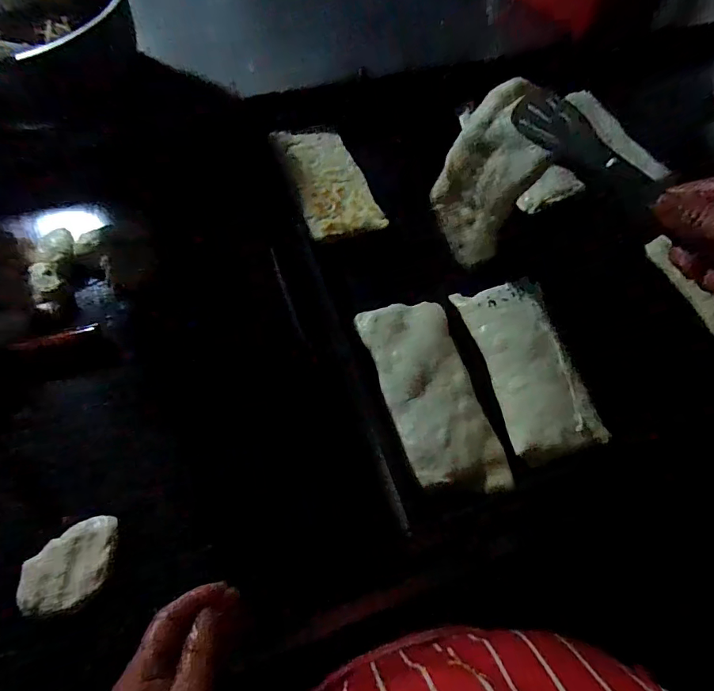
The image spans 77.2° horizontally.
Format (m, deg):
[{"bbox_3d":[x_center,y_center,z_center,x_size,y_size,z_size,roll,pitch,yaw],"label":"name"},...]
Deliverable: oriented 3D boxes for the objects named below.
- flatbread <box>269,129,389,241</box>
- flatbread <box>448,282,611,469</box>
[{"bbox_3d":[-0.033,-0.196,0.522,0.085,0.024,0.178,-18,67,-8],"label":"flatbread"},{"bbox_3d":[0.166,0.017,0.435,0.081,0.021,0.176,-14,67,-6],"label":"flatbread"}]

